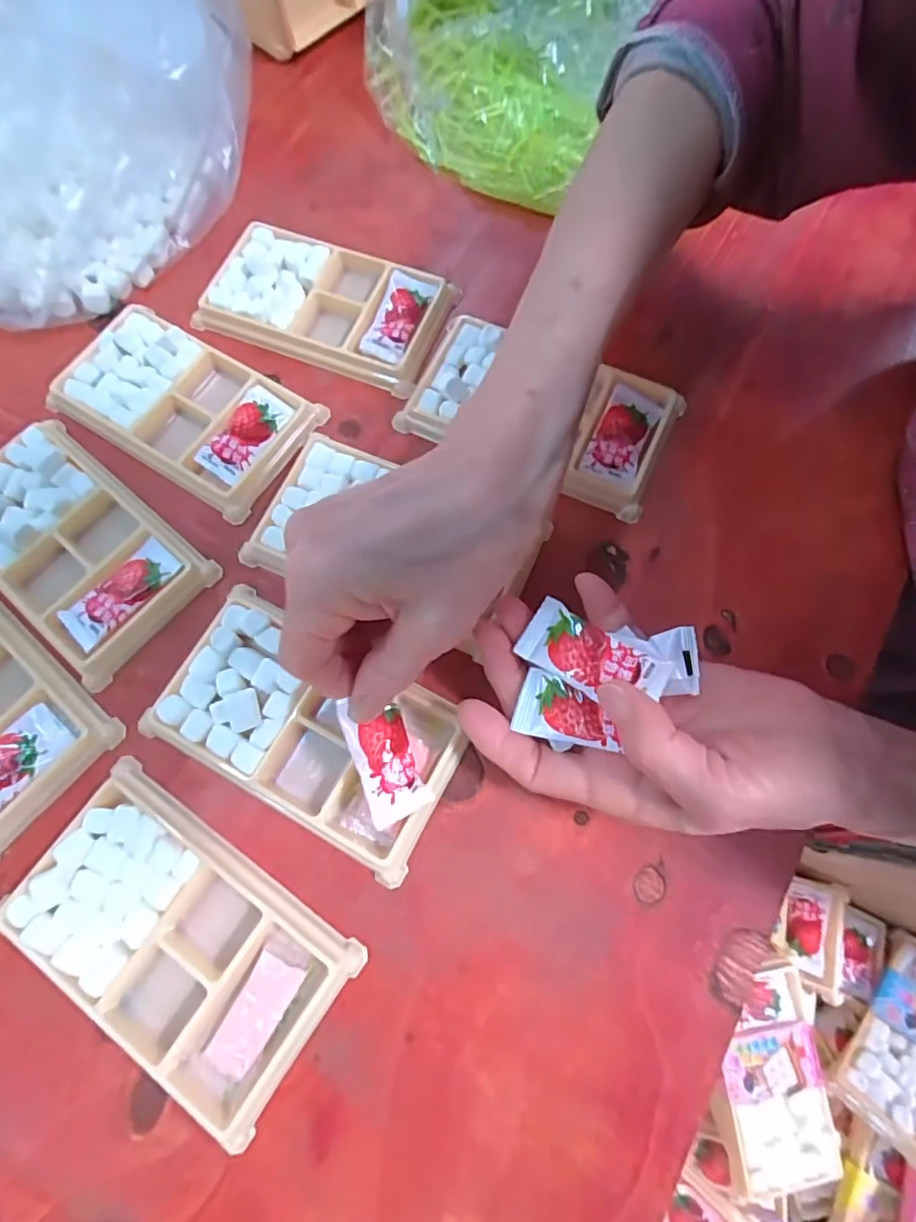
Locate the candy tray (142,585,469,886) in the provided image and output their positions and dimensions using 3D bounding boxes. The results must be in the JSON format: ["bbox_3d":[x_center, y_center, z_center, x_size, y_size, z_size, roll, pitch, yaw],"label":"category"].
[{"bbox_3d":[-0.066,0.049,0.246,0.132,0.011,0.077,28,75,8],"label":"candy tray"}]

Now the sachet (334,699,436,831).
[{"bbox_3d":[-0.030,0.059,0.225,0.026,0.005,0.051,-23,93,-23],"label":"sachet"}]

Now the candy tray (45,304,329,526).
[{"bbox_3d":[-0.148,-0.112,0.296,0.131,0.012,0.073,32,76,9],"label":"candy tray"}]

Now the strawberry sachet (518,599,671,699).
[{"bbox_3d":[0.051,0.018,0.214,0.052,0.006,0.025,29,99,22],"label":"strawberry sachet"}]

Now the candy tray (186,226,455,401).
[{"bbox_3d":[-0.074,-0.176,0.317,0.134,0.013,0.073,20,74,6],"label":"candy tray"}]

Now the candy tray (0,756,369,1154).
[{"bbox_3d":[-0.112,0.132,0.223,0.129,0.011,0.075,34,76,10],"label":"candy tray"}]

